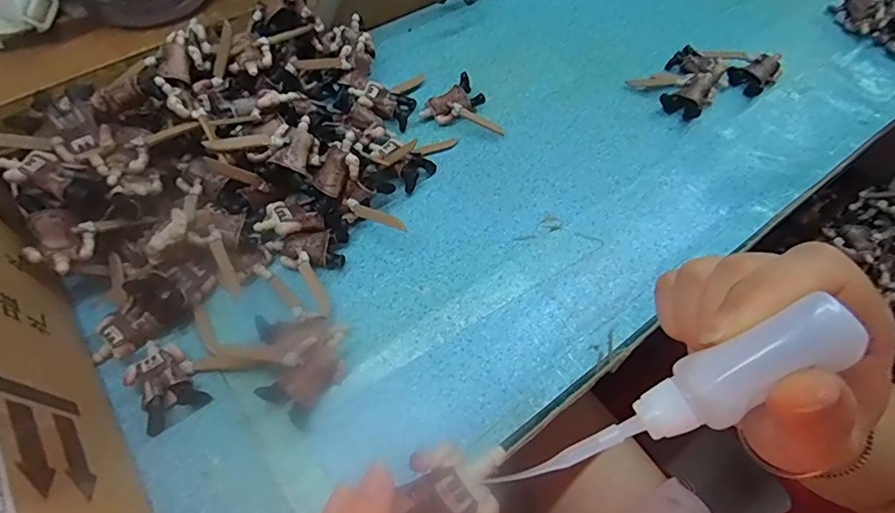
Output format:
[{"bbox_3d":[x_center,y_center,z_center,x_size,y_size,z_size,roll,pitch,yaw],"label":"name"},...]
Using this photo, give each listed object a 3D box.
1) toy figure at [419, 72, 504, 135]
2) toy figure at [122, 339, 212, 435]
[{"bbox_3d":[0.019,-0.143,0.450,0.074,0.024,0.048,13,58,7],"label":"toy figure"},{"bbox_3d":[-0.187,0.079,0.315,0.037,0.020,0.059,-31,63,-19],"label":"toy figure"}]

